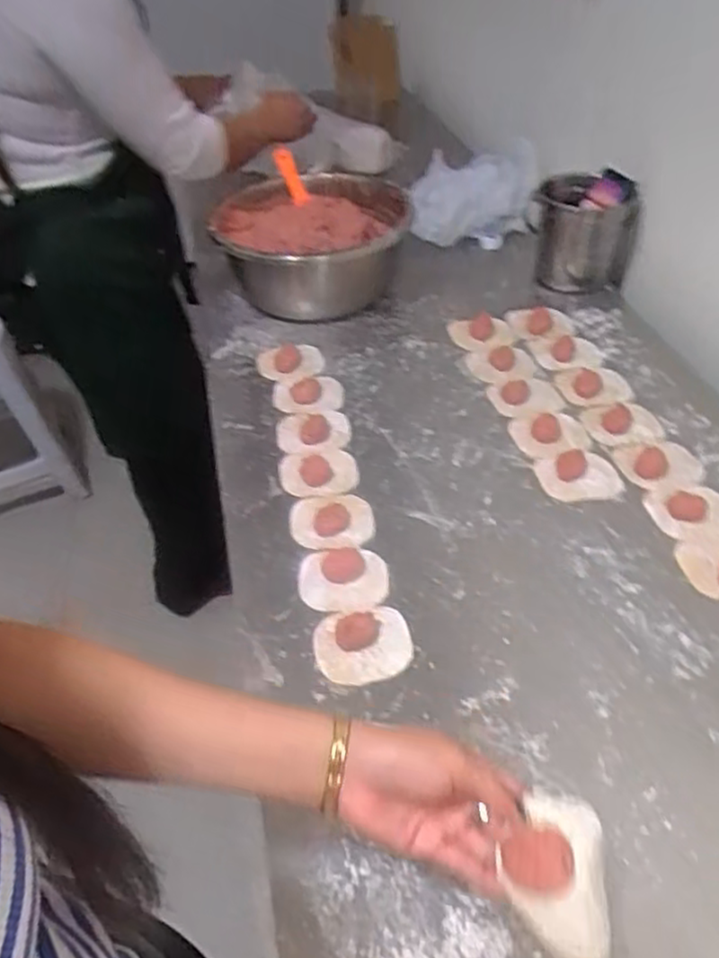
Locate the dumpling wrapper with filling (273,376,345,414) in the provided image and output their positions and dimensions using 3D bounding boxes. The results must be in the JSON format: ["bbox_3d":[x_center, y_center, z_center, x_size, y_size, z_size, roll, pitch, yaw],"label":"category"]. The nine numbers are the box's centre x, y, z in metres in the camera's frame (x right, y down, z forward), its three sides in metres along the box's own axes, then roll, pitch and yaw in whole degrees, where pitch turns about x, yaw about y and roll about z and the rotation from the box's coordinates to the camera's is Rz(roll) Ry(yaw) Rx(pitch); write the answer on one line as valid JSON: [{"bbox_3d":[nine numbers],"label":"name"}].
[{"bbox_3d":[-0.065,-0.105,0.901,0.087,0.011,0.064,-4,44,1],"label":"dumpling wrapper with filling"}]

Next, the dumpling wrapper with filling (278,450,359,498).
[{"bbox_3d":[-0.046,-0.007,0.794,0.087,0.015,0.072,-5,44,0],"label":"dumpling wrapper with filling"}]

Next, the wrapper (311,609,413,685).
[{"bbox_3d":[0.003,0.145,0.631,0.084,0.013,0.068,-5,44,0],"label":"wrapper"}]

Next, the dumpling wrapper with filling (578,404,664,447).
[{"bbox_3d":[0.301,-0.063,0.834,0.083,0.010,0.074,-15,45,-10],"label":"dumpling wrapper with filling"}]

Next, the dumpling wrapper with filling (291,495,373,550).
[{"bbox_3d":[-0.029,0.041,0.743,0.087,0.014,0.069,-4,44,1],"label":"dumpling wrapper with filling"}]

